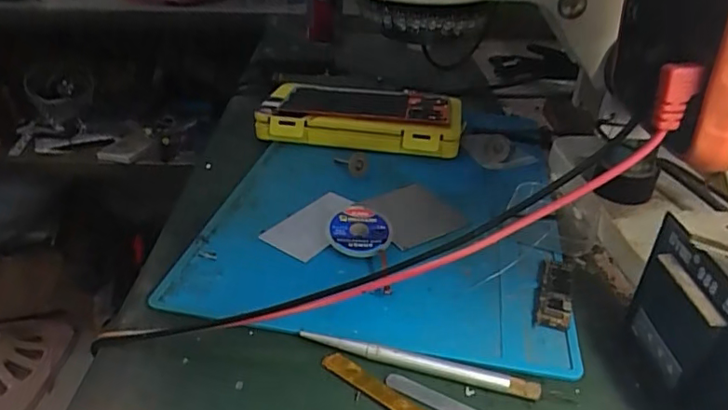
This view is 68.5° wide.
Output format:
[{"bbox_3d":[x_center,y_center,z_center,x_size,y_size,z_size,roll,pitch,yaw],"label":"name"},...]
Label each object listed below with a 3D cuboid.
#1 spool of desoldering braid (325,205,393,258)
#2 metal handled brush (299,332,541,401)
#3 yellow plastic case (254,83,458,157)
[{"bbox_3d":[-0.002,0.018,0.367,0.041,0.017,0.041,1,31,-1],"label":"spool of desoldering braid"},{"bbox_3d":[0.027,0.083,0.282,0.125,0.008,0.009,10,32,13],"label":"metal handled brush"},{"bbox_3d":[-0.004,-0.084,0.524,0.194,0.038,0.092,8,32,10],"label":"yellow plastic case"}]

